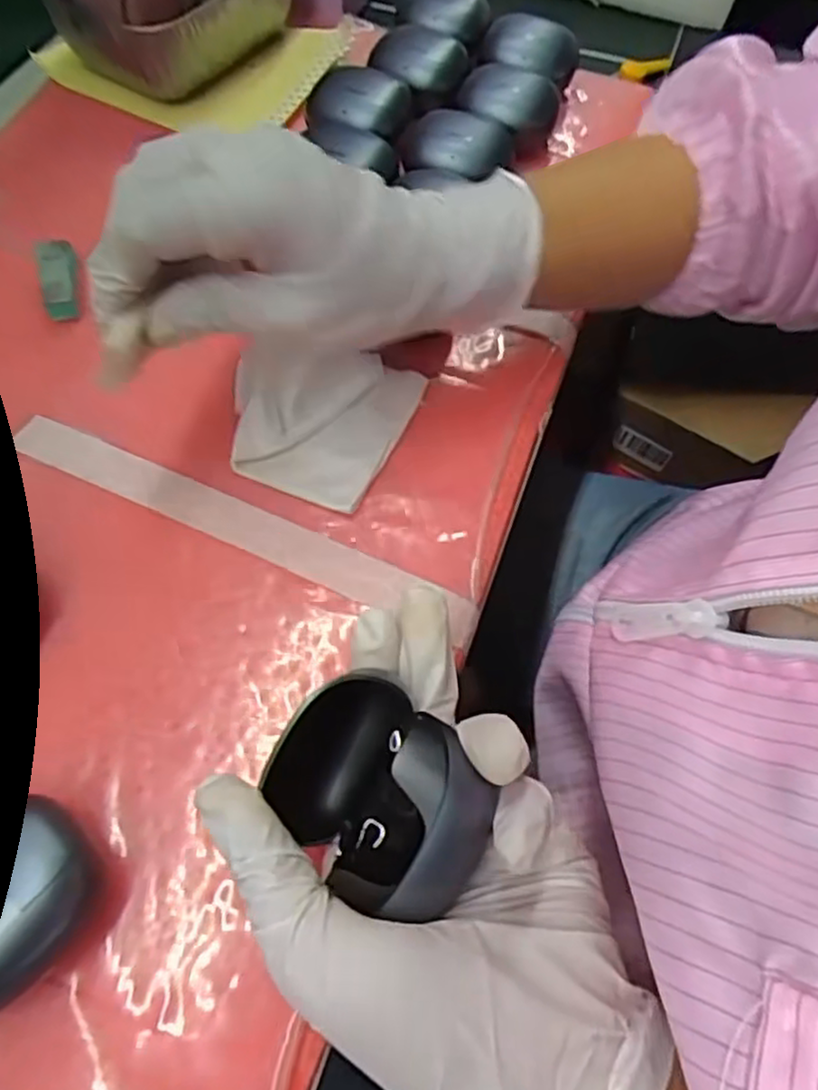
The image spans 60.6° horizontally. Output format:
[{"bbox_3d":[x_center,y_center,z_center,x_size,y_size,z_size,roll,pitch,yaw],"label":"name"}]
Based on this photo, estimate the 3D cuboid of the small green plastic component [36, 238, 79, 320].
[{"bbox_3d":[-0.164,-0.125,0.328,0.017,0.014,0.042,-11,65,-10],"label":"small green plastic component"}]

